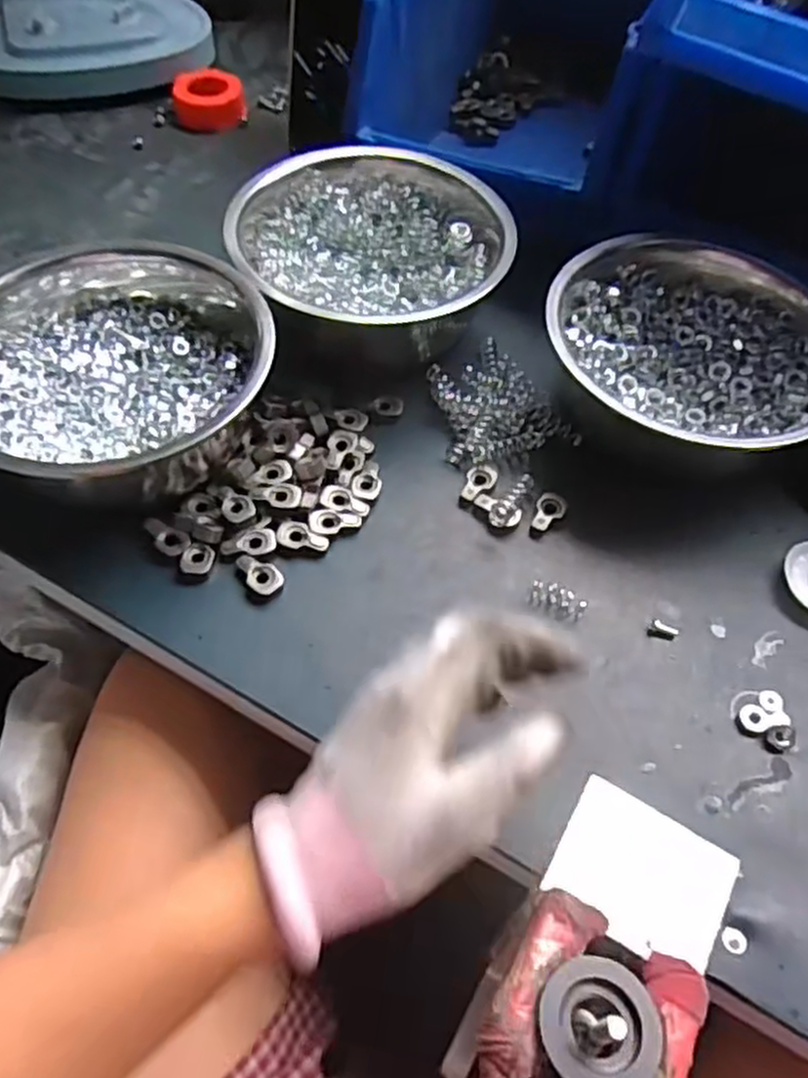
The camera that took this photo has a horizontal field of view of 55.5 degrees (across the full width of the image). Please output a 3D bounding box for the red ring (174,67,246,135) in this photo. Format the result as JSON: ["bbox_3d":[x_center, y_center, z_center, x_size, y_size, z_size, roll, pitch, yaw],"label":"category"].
[{"bbox_3d":[-0.175,-0.395,0.691,0.063,0.030,0.057,-11,56,-10],"label":"red ring"}]

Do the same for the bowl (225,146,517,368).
[{"bbox_3d":[-0.026,-0.201,0.531,0.172,0.079,0.164,1,55,-2],"label":"bowl"}]

